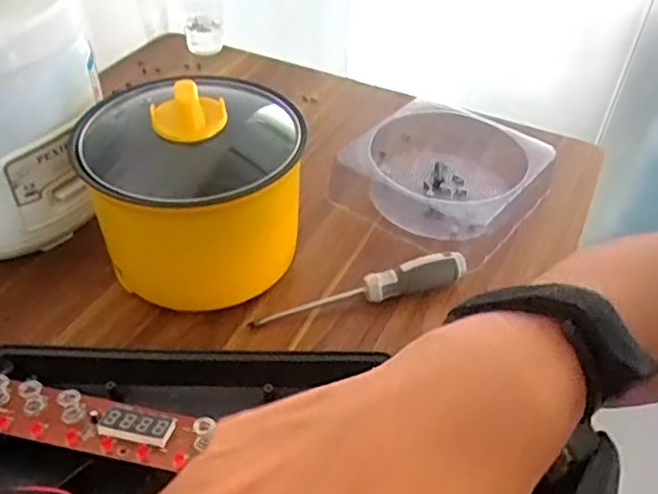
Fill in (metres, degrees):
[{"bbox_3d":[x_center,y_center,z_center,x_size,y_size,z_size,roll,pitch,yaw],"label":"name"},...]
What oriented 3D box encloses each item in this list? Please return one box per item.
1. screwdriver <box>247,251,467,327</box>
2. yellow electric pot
[{"bbox_3d":[0.028,0.036,0.530,0.186,0.029,0.025,-11,44,-14],"label":"screwdriver"},{"bbox_3d":[-0.109,-0.054,0.522,0.166,0.160,0.158,1,42,-1],"label":"yellow electric pot"}]

